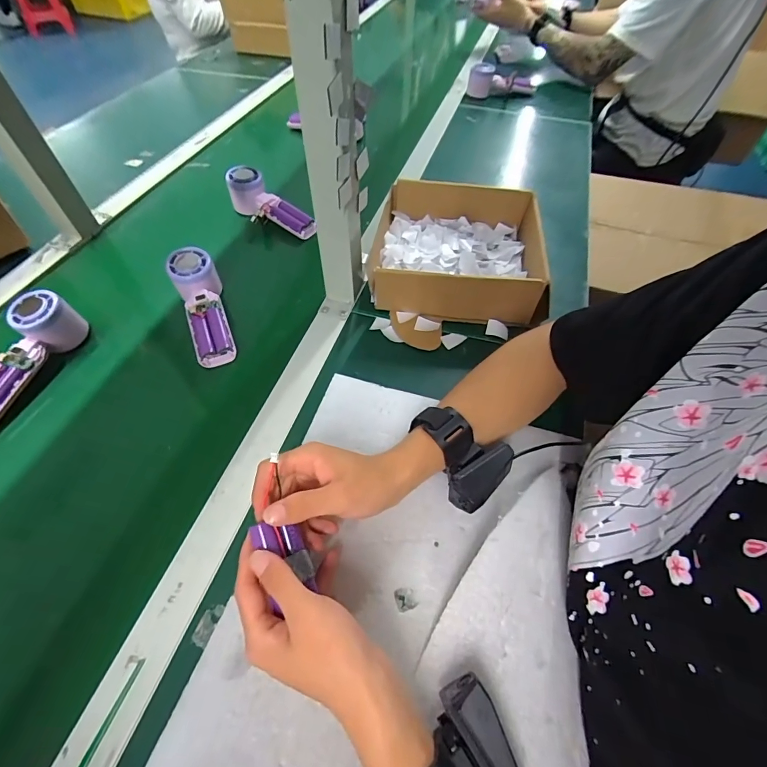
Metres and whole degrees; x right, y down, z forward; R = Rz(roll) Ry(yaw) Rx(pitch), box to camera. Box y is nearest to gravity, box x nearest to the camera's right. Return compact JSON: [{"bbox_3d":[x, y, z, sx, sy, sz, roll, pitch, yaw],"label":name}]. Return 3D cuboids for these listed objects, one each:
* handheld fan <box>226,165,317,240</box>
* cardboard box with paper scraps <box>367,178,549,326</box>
[{"bbox_3d":[-0.179,-0.277,0.628,0.173,0.050,0.058,35,61,7],"label":"handheld fan"},{"bbox_3d":[0.099,-0.184,0.540,0.214,0.072,0.207,6,54,2],"label":"cardboard box with paper scraps"}]

